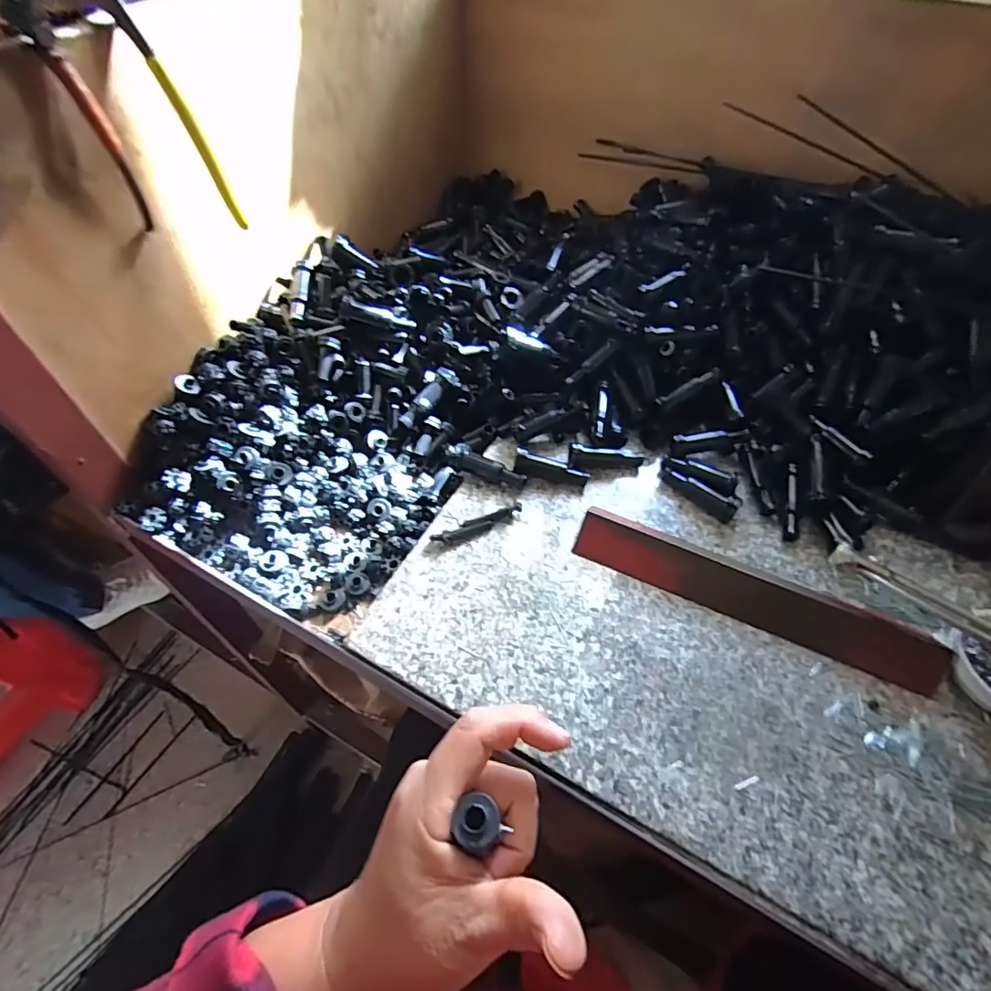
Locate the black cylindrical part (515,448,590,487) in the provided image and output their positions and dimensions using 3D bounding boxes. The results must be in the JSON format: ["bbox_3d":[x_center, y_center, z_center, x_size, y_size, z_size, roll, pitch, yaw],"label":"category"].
[{"bbox_3d":[0.048,-0.021,0.455,0.065,0.015,0.016,17,57,-6],"label":"black cylindrical part"}]

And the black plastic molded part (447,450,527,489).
[{"bbox_3d":[-0.008,-0.022,0.451,0.066,0.015,0.017,22,59,14],"label":"black plastic molded part"}]

